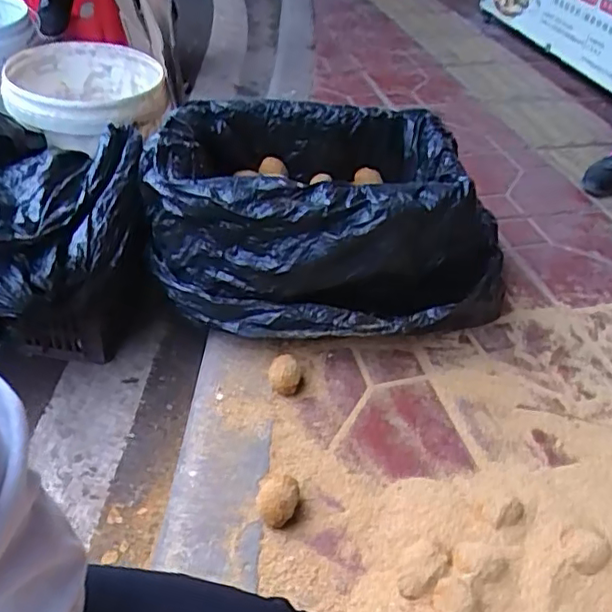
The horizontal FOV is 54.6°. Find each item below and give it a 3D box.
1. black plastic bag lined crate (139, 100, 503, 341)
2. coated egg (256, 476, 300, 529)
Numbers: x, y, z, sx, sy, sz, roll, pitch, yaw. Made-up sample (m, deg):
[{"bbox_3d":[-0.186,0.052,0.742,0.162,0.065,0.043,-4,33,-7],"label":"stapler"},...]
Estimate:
[{"bbox_3d":[0.033,-0.164,1.029,0.578,0.212,0.431,0,42,-10],"label":"black plastic bag lined crate"},{"bbox_3d":[-0.037,0.243,0.762,0.051,0.040,0.078,1,41,-8],"label":"coated egg"}]

